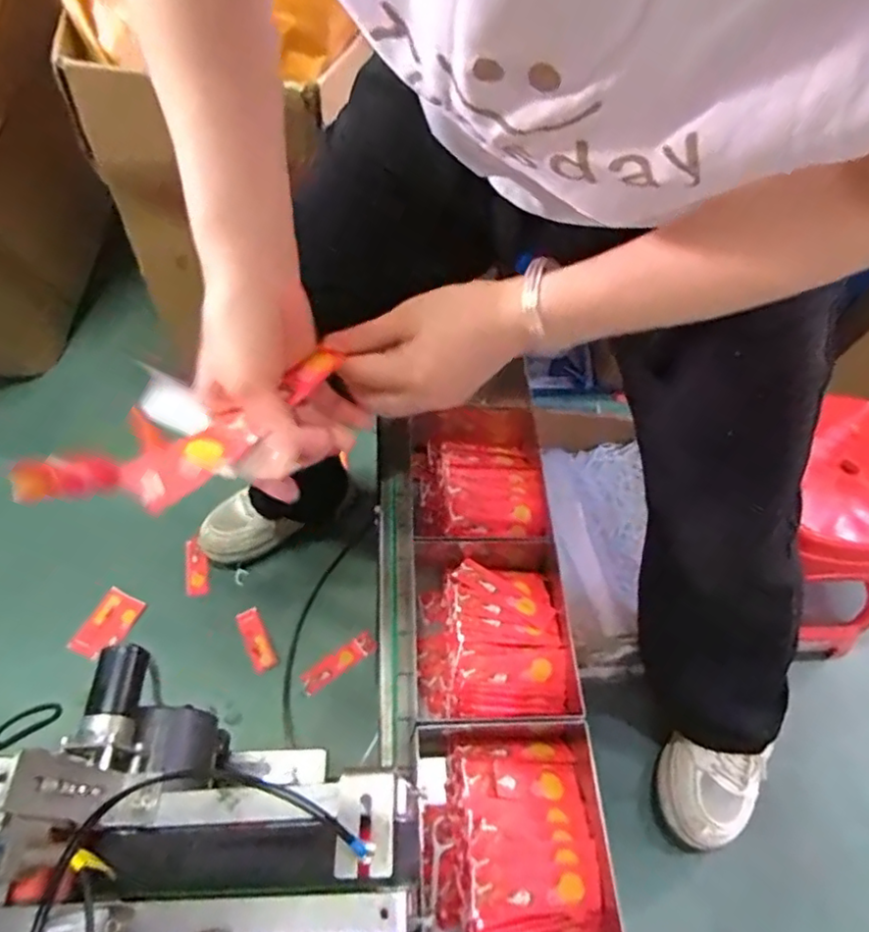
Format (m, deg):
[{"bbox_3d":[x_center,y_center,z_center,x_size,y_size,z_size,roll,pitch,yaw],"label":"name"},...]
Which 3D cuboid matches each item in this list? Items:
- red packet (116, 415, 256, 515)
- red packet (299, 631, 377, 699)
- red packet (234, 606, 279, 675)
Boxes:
[{"bbox_3d":[-0.133,-0.004,0.332,0.027,0.015,0.071,31,46,16],"label":"red packet"},{"bbox_3d":[-0.137,0.277,0.853,0.113,0.011,0.031,-31,63,-23],"label":"red packet"},{"bbox_3d":[-0.255,0.247,0.861,0.033,0.018,0.094,-23,60,-19],"label":"red packet"}]

